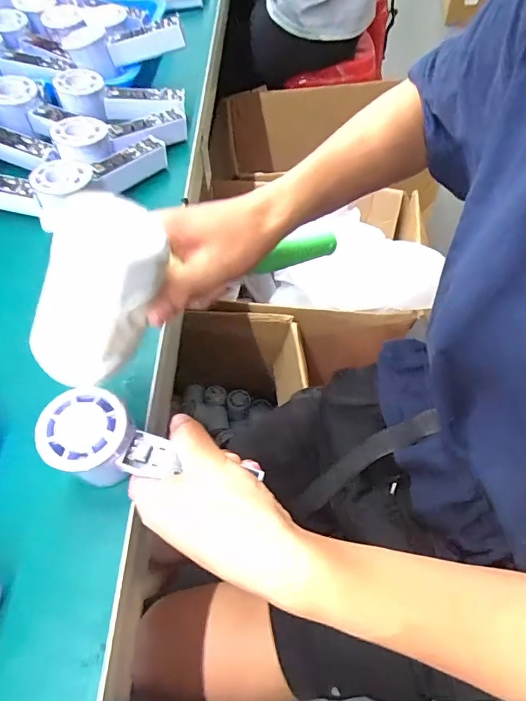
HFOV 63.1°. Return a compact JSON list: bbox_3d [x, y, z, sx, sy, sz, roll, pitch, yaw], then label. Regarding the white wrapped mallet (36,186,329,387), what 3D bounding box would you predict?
[{"bbox_3d":[-0.026,-0.067,0.356,0.055,0.110,0.305,34,32,20],"label":"white wrapped mallet"}]

